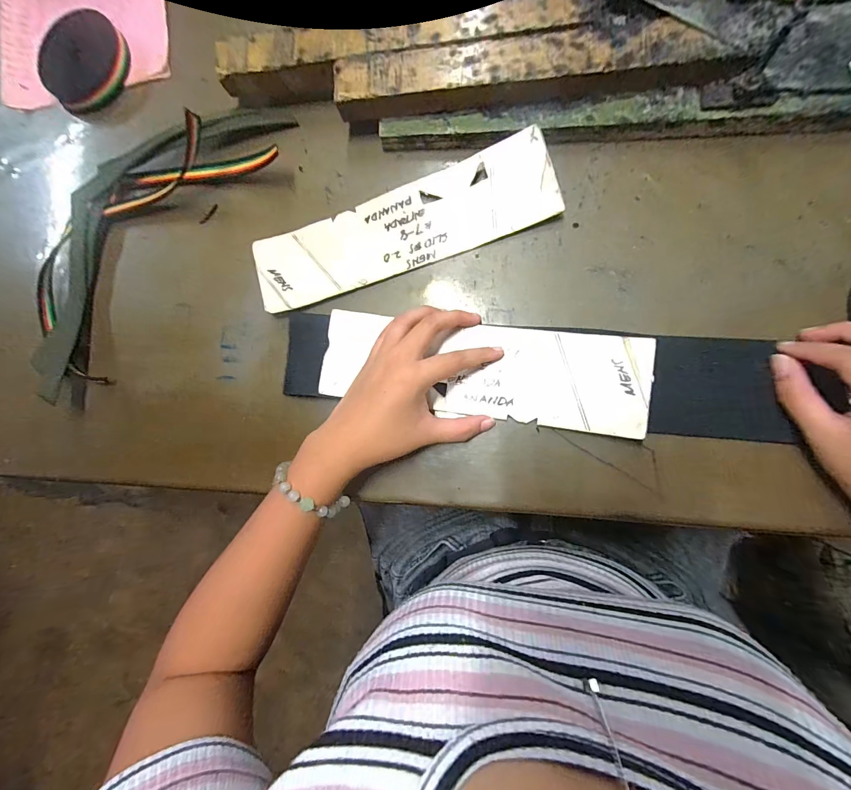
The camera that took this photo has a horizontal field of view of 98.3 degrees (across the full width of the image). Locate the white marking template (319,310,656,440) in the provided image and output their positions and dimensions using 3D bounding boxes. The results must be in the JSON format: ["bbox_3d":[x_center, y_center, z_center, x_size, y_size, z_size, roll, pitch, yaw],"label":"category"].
[{"bbox_3d":[0.042,-0.022,0.306,0.260,0.014,0.077,8,87,11],"label":"white marking template"}]

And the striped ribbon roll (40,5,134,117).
[{"bbox_3d":[-0.368,-0.358,0.392,0.096,0.018,0.099,-1,85,10],"label":"striped ribbon roll"}]

